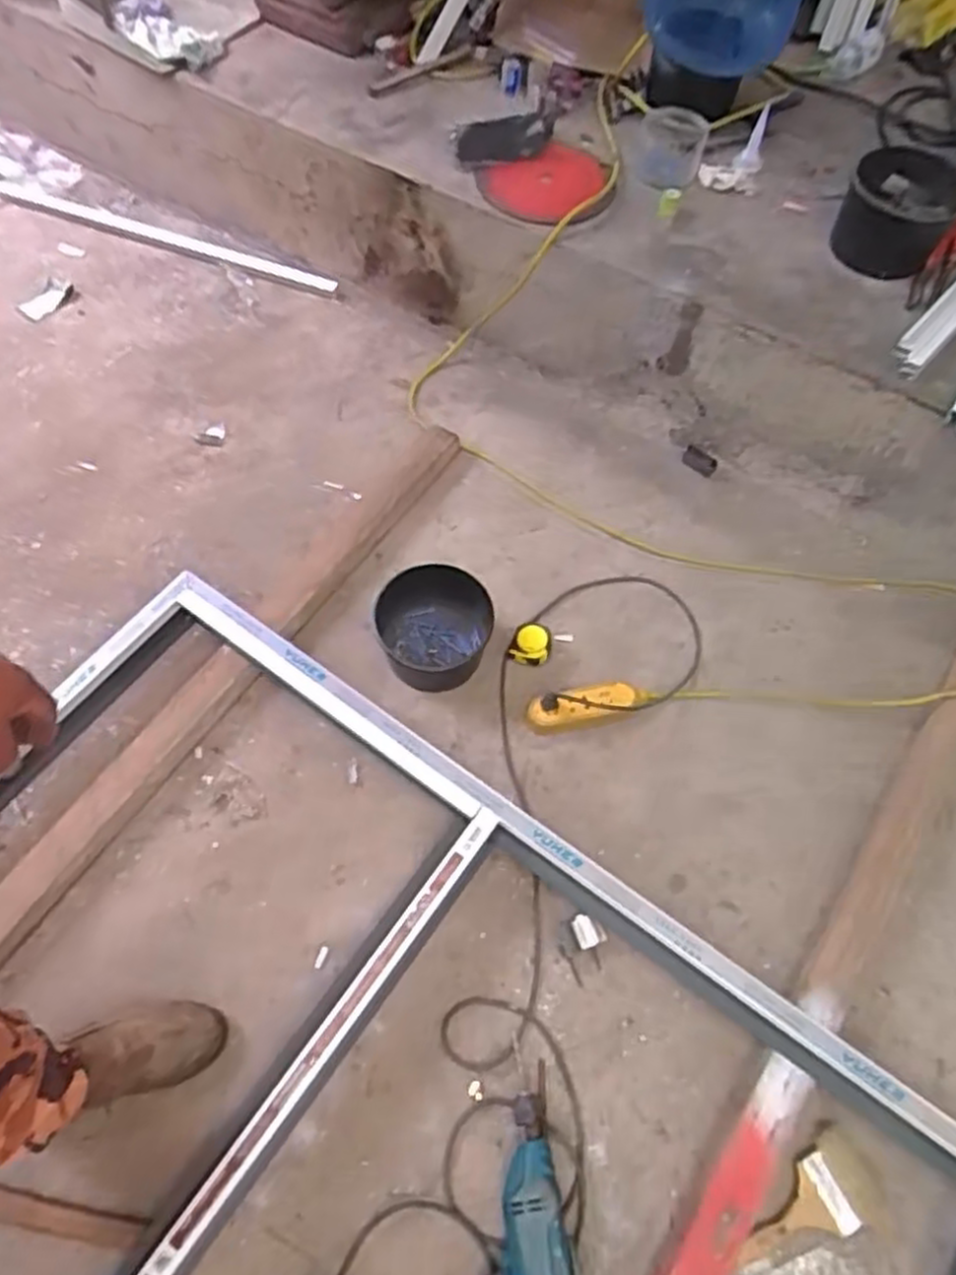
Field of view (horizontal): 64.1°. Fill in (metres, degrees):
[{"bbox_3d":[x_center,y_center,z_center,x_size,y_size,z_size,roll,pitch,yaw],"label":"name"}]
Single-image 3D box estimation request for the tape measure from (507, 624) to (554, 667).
[{"bbox_3d":[0.081,0.011,1.181,0.067,0.060,0.050,9,64,7],"label":"tape measure"}]

